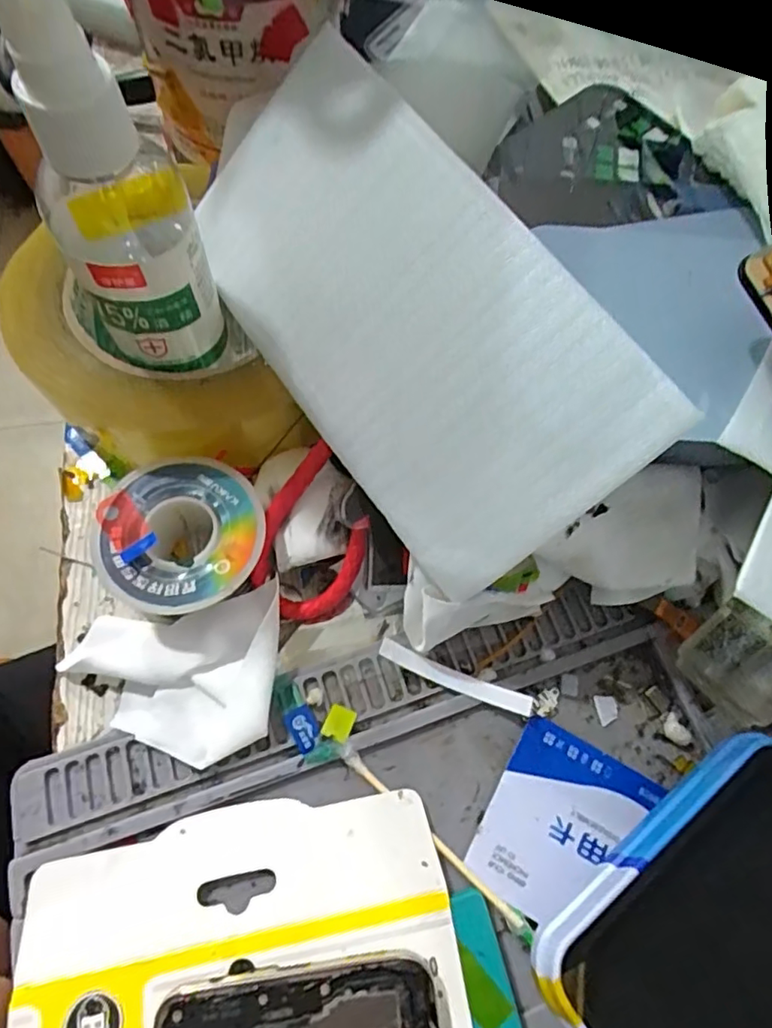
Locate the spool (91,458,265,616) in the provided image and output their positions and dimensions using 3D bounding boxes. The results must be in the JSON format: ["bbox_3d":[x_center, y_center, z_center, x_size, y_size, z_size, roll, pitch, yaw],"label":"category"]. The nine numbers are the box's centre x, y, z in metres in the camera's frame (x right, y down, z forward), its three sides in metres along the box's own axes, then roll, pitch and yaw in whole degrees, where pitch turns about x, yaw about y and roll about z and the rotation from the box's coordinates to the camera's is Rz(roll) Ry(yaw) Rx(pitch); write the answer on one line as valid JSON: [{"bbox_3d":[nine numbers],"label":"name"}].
[{"bbox_3d":[-0.067,0.008,0.192,0.051,0.019,0.051,1,68,-3],"label":"spool"}]

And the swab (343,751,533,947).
[{"bbox_3d":[0.015,0.100,0.174,0.073,0.004,0.004,41,71,13],"label":"swab"}]

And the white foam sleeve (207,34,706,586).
[{"bbox_3d":[0.000,-0.066,0.178,0.083,0.007,0.171,-40,72,17],"label":"white foam sleeve"}]

